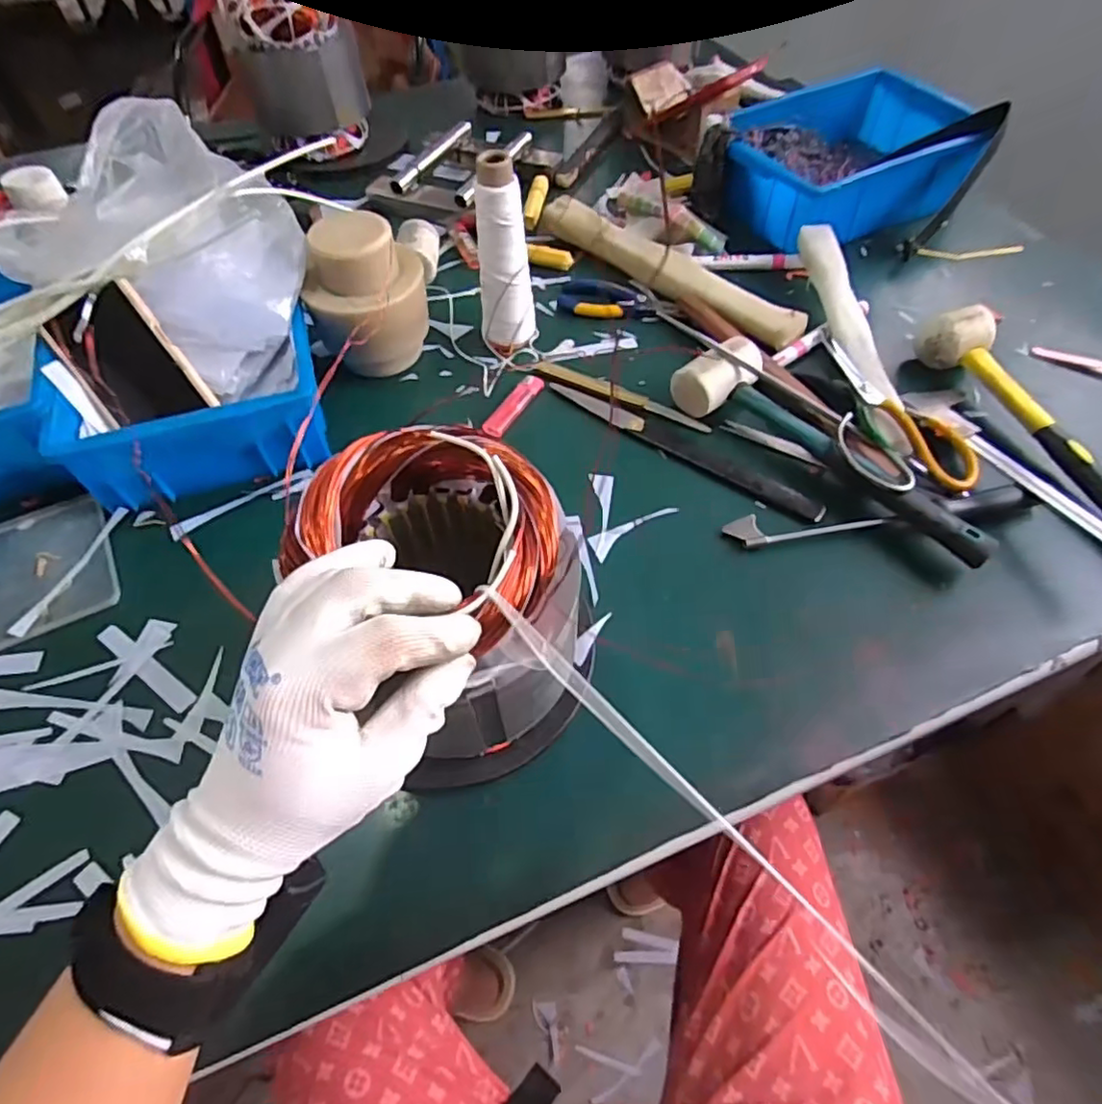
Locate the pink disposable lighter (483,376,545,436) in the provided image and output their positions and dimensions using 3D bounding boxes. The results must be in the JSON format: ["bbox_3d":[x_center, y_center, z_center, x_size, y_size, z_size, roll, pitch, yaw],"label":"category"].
[{"bbox_3d":[-0.034,-0.137,0.589,0.022,0.010,0.085,26,60,16],"label":"pink disposable lighter"}]

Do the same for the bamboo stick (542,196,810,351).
[{"bbox_3d":[0.117,-0.312,0.678,0.047,0.033,0.341,-39,65,-23],"label":"bamboo stick"}]

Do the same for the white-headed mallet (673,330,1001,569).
[{"bbox_3d":[0.224,-0.077,0.528,0.077,0.051,0.278,-30,61,-19],"label":"white-headed mallet"}]

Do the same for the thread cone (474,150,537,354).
[{"bbox_3d":[-0.044,-0.264,0.585,0.053,0.171,0.045,-1,56,-1],"label":"thread cone"}]

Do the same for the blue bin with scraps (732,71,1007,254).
[{"bbox_3d":[0.351,-0.477,0.760,0.303,0.084,0.208,-26,60,-17],"label":"blue bin with scraps"}]

